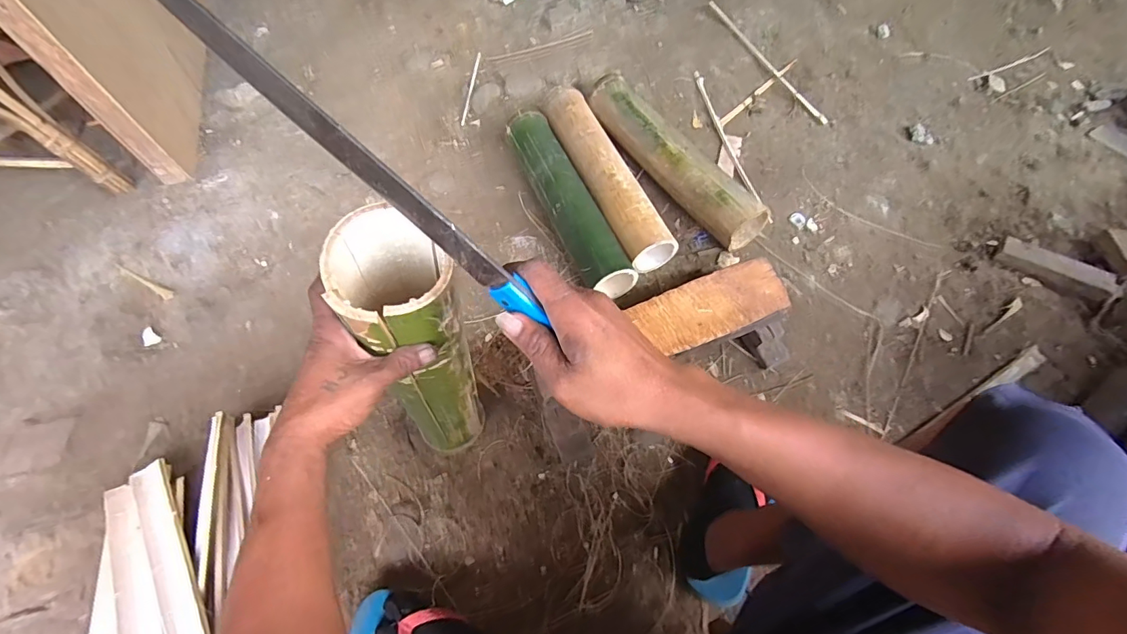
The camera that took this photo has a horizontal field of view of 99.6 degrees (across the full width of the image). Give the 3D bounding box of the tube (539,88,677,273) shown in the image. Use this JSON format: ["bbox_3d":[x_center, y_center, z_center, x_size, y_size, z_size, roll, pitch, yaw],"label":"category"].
[{"bbox_3d":[0.077,-0.301,0.988,0.098,0.081,0.464,-20,63,-11],"label":"tube"}]

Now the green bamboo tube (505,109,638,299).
[{"bbox_3d":[0.001,-0.232,0.948,0.097,0.095,0.451,-20,63,-11],"label":"green bamboo tube"}]

